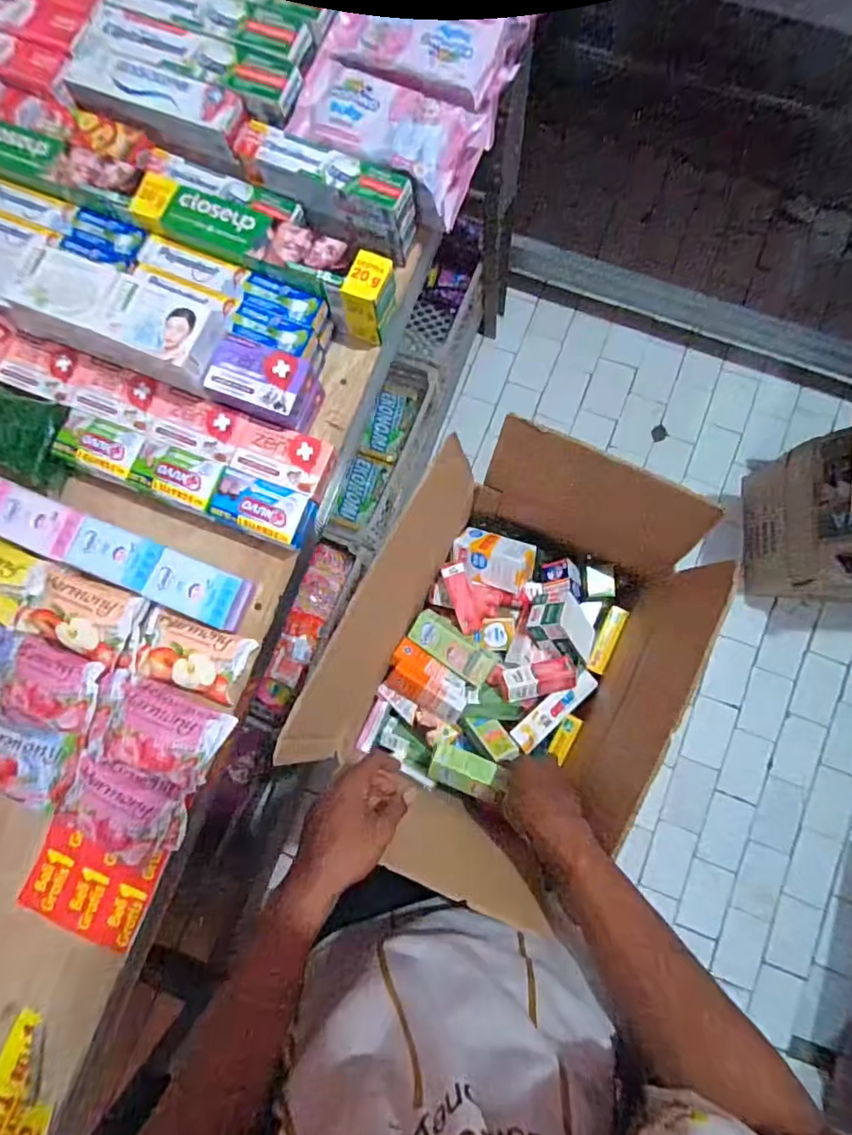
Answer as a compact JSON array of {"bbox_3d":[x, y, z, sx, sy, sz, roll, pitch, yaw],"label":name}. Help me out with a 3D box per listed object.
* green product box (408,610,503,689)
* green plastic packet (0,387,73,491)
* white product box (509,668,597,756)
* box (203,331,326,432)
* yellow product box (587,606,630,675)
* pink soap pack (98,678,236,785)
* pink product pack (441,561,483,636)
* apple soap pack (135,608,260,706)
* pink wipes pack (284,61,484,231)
[{"bbox_3d":[0.037,0.107,0.729,0.122,0.030,0.049,36,85,7],"label":"green product box"},{"bbox_3d":[-0.403,-0.132,0.542,0.098,0.045,0.076,22,84,5],"label":"green plastic packet"},{"bbox_3d":[0.170,0.187,0.722,0.131,0.025,0.036,-39,82,-3],"label":"white product box"},{"bbox_3d":[-0.156,-0.177,0.521,0.094,0.032,0.067,15,83,5],"label":"box"},{"bbox_3d":[0.249,0.100,0.756,0.024,0.019,0.095,26,84,6],"label":"yellow product box"},{"bbox_3d":[-0.237,0.150,0.492,0.104,0.038,0.068,20,84,5],"label":"pink soap pack"},{"bbox_3d":[0.049,0.041,0.736,0.032,0.018,0.096,-19,94,0],"label":"pink product pack"},{"bbox_3d":[-0.222,0.083,0.518,0.100,0.027,0.061,19,84,5],"label":"apple soap pack"},{"bbox_3d":[-0.042,-0.442,0.559,0.187,0.060,0.104,26,84,6],"label":"pink wipes pack"}]

